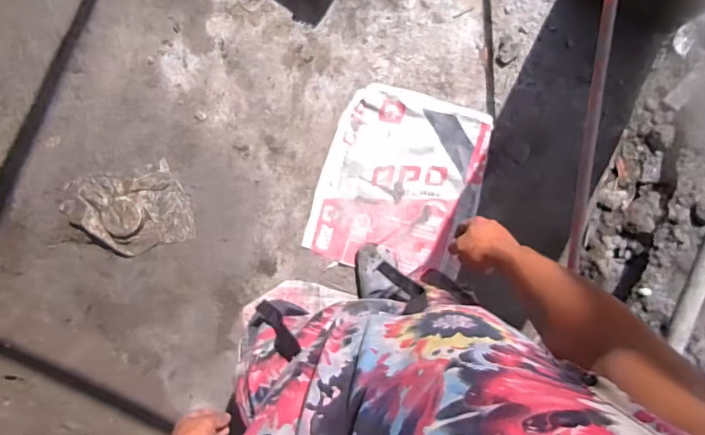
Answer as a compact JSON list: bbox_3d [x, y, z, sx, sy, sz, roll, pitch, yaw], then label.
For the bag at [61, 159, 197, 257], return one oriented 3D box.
[{"bbox_3d":[-0.662,-0.018,1.305,0.355,0.036,0.246,-14,90,0],"label":"bag"}]

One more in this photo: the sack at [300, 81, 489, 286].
[{"bbox_3d":[0.139,-0.100,1.290,0.443,0.102,0.510,16,88,-4],"label":"sack"}]

